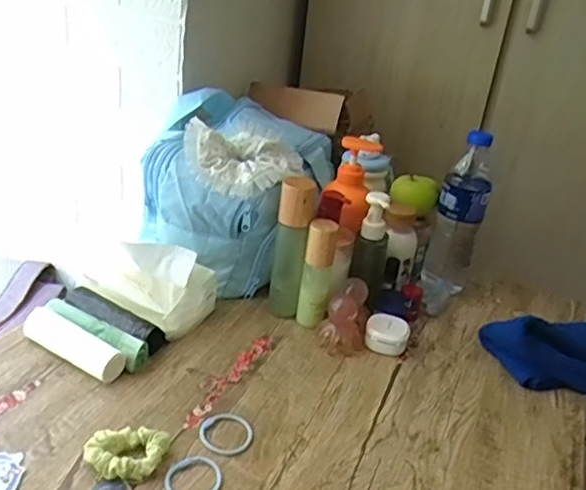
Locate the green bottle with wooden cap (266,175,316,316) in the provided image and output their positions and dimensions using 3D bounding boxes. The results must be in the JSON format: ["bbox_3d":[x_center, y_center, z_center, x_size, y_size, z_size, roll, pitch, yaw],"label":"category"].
[{"bbox_3d":[-0.003,0.008,0.723,0.039,0.177,0.032,6,27,-3],"label":"green bottle with wooden cap"}]

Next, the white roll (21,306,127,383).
[{"bbox_3d":[-0.236,0.106,0.639,0.130,0.028,0.031,21,30,26],"label":"white roll"}]

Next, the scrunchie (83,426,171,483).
[{"bbox_3d":[-0.143,0.181,0.520,0.070,0.021,0.048,-2,28,-19],"label":"scrunchie"}]

